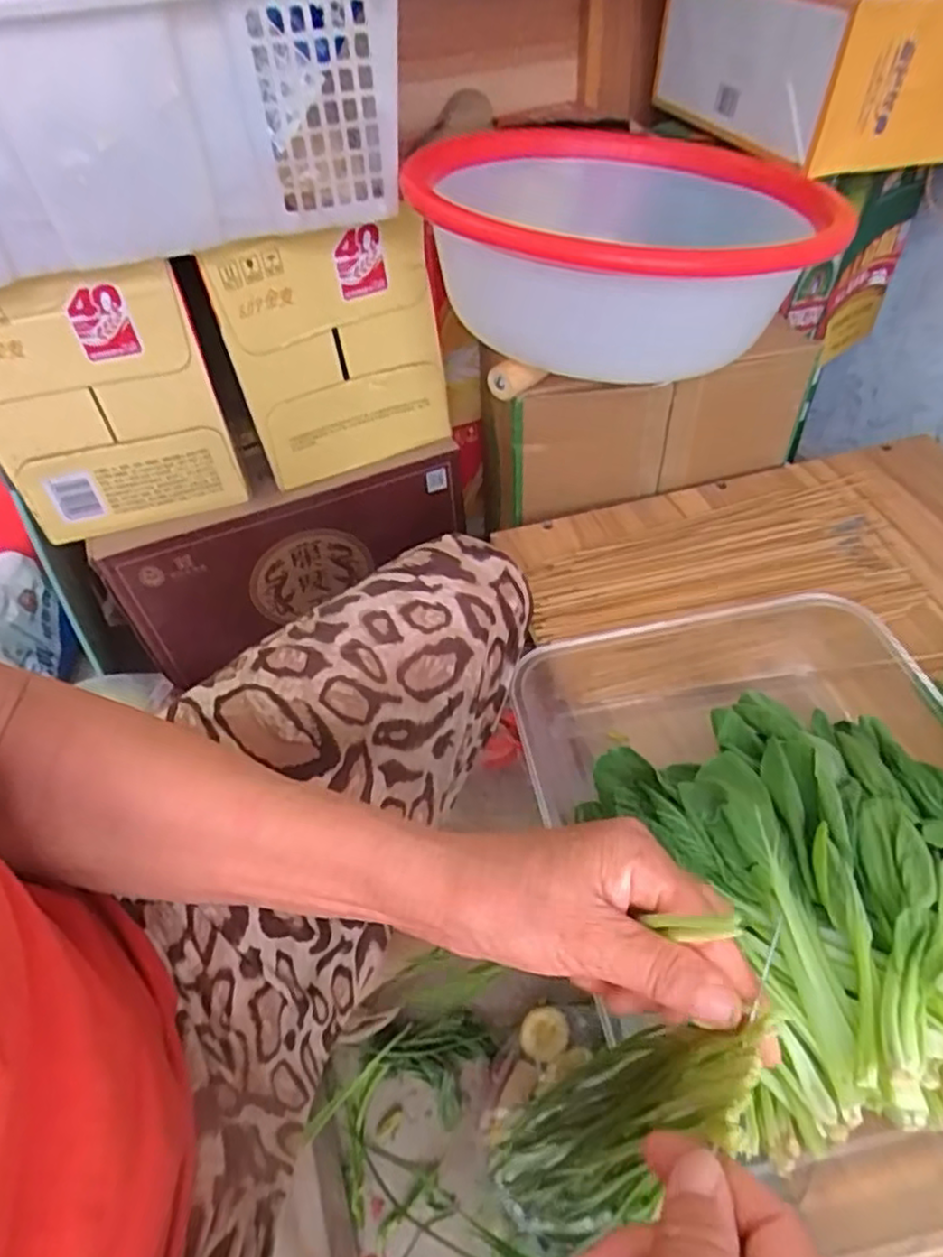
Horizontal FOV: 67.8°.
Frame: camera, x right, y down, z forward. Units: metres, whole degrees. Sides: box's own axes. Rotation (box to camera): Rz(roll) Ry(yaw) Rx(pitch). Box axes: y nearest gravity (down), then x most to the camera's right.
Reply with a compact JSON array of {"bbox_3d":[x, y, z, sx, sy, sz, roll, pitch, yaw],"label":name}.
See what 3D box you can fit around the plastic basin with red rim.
[{"bbox_3d":[0.130,-0.348,0.637,0.349,0.146,0.367,4,49,6],"label":"plastic basin with red rim"}]

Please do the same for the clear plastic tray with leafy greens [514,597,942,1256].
[{"bbox_3d":[0.214,0.120,0.434,0.281,0.068,0.378,-10,49,-7],"label":"clear plastic tray with leafy greens"}]

